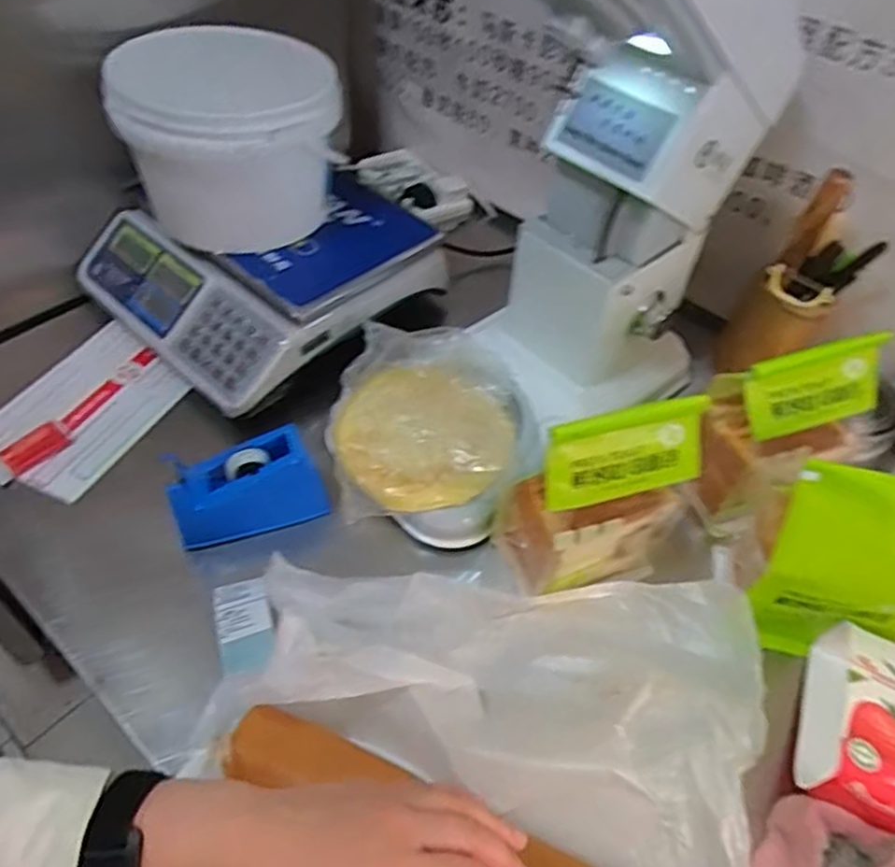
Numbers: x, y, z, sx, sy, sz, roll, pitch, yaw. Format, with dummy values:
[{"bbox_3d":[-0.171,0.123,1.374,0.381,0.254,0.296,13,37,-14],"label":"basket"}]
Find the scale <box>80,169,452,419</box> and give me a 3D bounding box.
[{"bbox_3d":[-0.226,-0.207,0.852,0.316,0.098,0.323,37,56,24],"label":"scale"}]

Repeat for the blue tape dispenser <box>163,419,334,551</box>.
[{"bbox_3d":[-0.190,0.052,0.669,0.145,0.083,0.058,-15,52,-17],"label":"blue tape dispenser"}]

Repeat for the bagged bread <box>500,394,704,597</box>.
[{"bbox_3d":[0.135,0.055,0.605,0.140,0.198,0.083,-10,51,-13],"label":"bagged bread"}]

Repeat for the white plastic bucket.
[{"bbox_3d":[-0.235,-0.320,0.775,0.215,0.198,0.207,-6,50,-10],"label":"white plastic bucket"}]

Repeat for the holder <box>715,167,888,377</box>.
[{"bbox_3d":[0.394,-0.167,0.776,0.104,0.253,0.078,29,53,19],"label":"holder"}]

